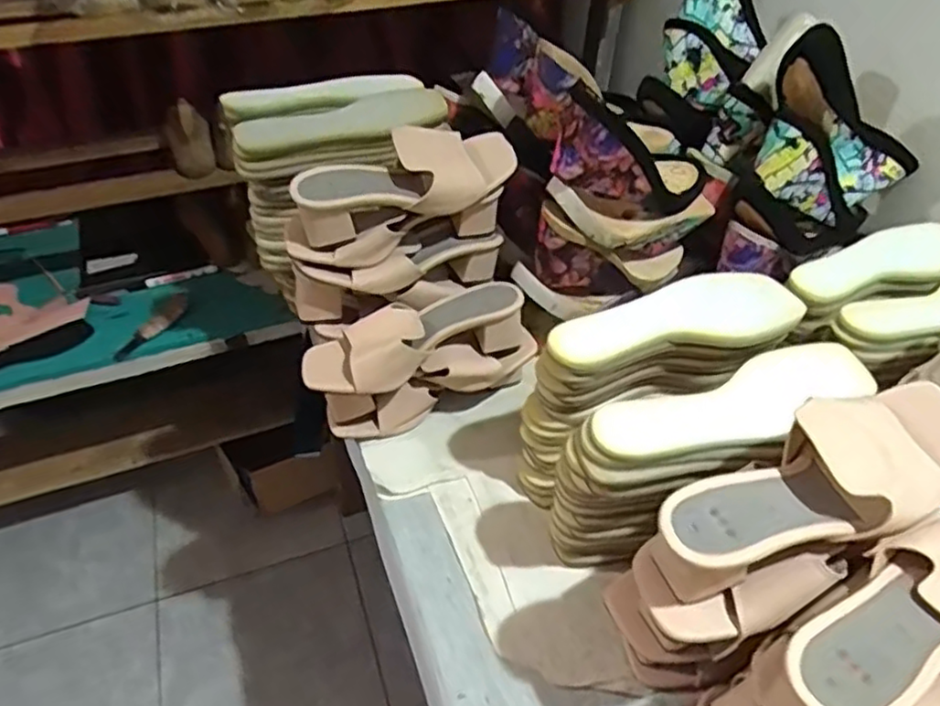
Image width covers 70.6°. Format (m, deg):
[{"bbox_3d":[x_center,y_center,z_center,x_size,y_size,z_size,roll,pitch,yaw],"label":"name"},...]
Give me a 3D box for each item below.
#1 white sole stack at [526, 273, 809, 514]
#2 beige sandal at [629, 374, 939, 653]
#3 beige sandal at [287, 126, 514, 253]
[{"bbox_3d":[0.176,0.035,0.665,0.253,0.195,0.083,-9,45,-12],"label":"white sole stack"},{"bbox_3d":[0.226,0.098,0.438,0.252,0.077,0.087,-31,51,-6],"label":"beige sandal"},{"bbox_3d":[-0.067,-0.180,0.692,0.233,0.075,0.087,-15,47,-18],"label":"beige sandal"}]

